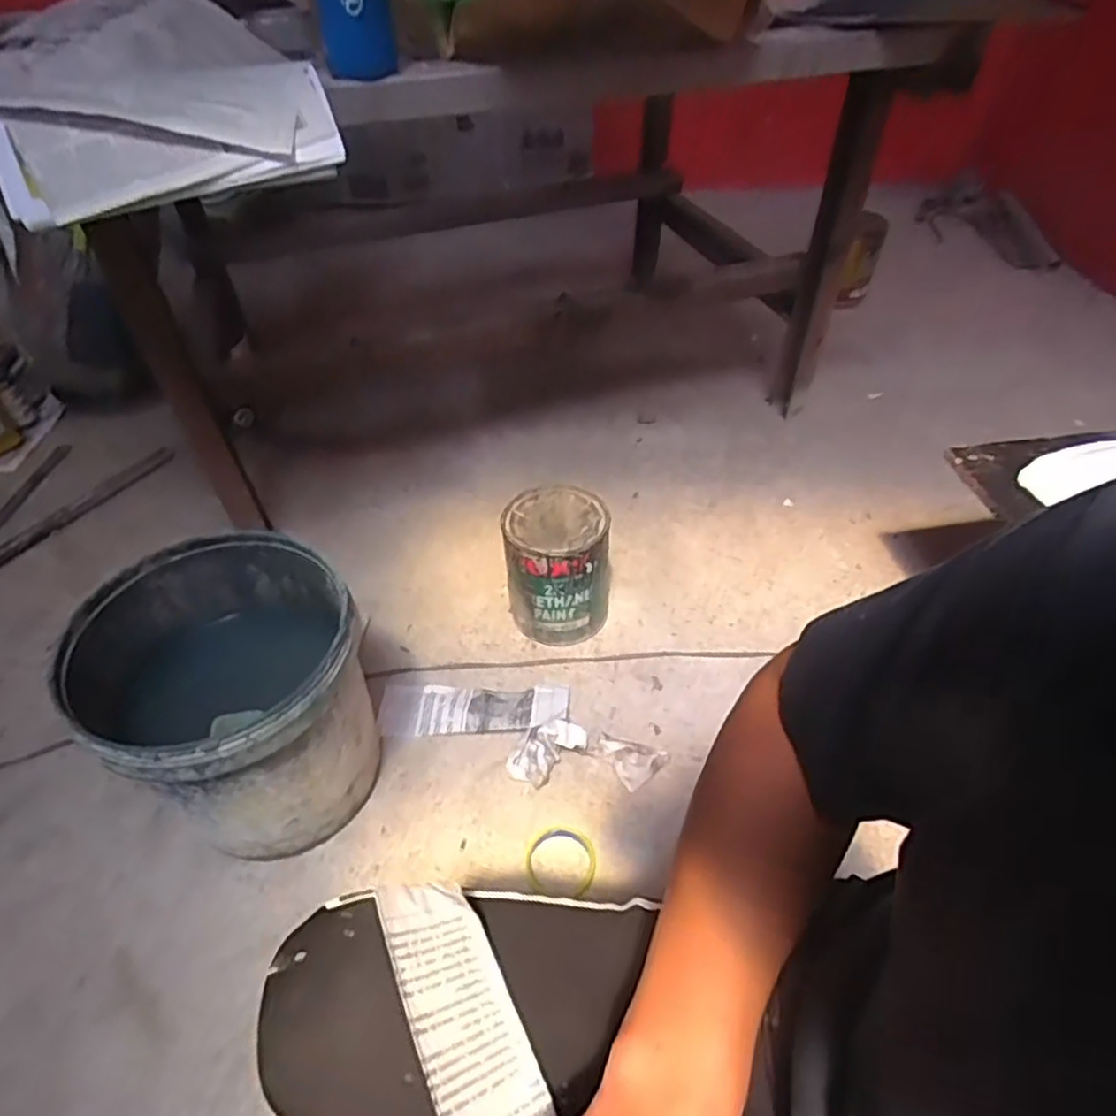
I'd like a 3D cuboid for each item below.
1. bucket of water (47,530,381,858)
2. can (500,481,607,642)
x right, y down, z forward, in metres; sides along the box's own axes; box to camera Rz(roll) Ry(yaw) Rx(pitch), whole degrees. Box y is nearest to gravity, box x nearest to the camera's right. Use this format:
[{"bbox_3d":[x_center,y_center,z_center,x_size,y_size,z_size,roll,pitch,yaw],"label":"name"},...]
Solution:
[{"bbox_3d":[-0.379,0.188,0.868,0.300,0.317,0.283,1,45,-1],"label":"bucket of water"},{"bbox_3d":[0.000,0.015,1.109,0.154,0.200,0.157,-3,45,-1],"label":"can"}]

